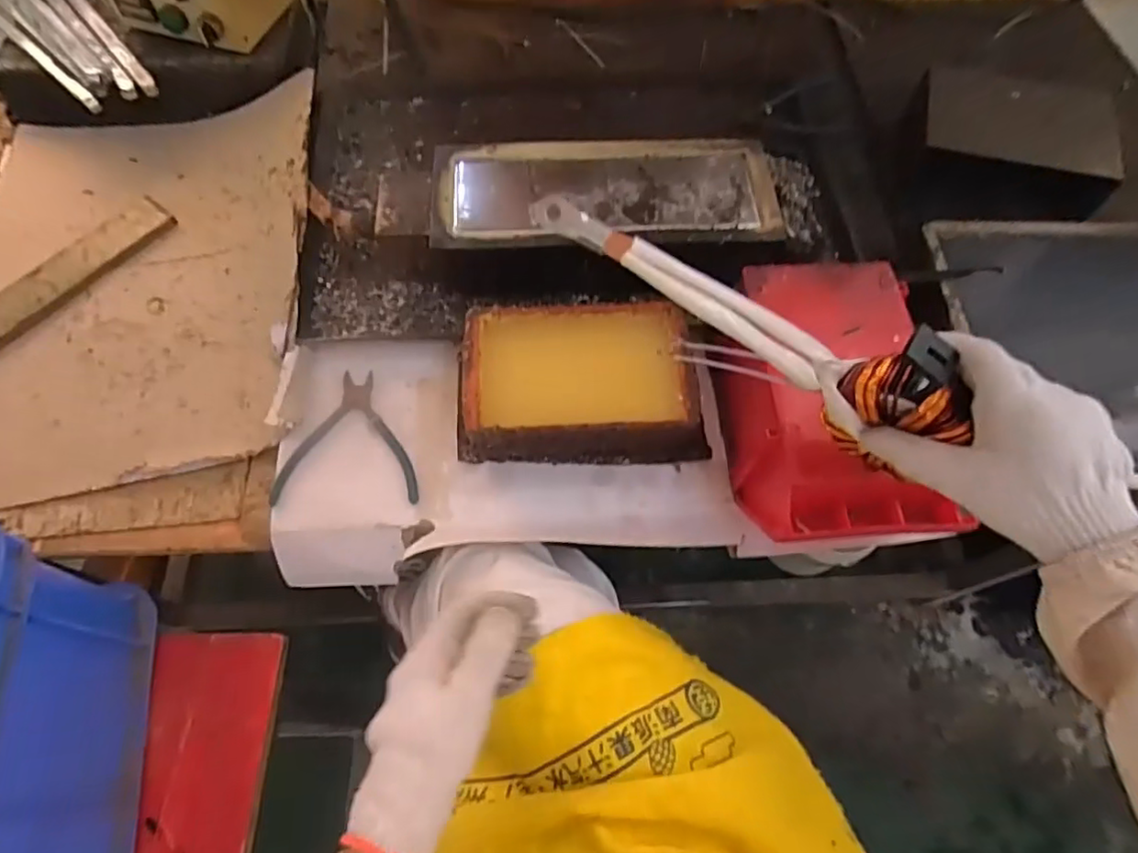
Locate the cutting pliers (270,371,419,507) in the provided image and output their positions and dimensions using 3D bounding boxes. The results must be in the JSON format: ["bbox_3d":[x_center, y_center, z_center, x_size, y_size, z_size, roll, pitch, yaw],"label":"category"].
[{"bbox_3d":[-0.202,0.008,0.592,0.129,0.005,0.135,1,63,-1],"label":"cutting pliers"}]

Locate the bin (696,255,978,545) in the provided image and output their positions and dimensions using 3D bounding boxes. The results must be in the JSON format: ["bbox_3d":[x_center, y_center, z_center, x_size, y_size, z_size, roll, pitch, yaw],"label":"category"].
[{"bbox_3d":[0.217,-0.013,0.545,0.154,0.122,0.239,-2,63,-2],"label":"bin"}]

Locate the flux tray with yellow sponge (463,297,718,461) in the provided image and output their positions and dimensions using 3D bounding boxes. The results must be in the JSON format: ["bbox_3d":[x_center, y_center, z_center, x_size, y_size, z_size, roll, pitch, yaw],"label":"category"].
[{"bbox_3d":[0.013,-0.039,0.581,0.212,0.064,0.133,-1,63,-2],"label":"flux tray with yellow sponge"}]

